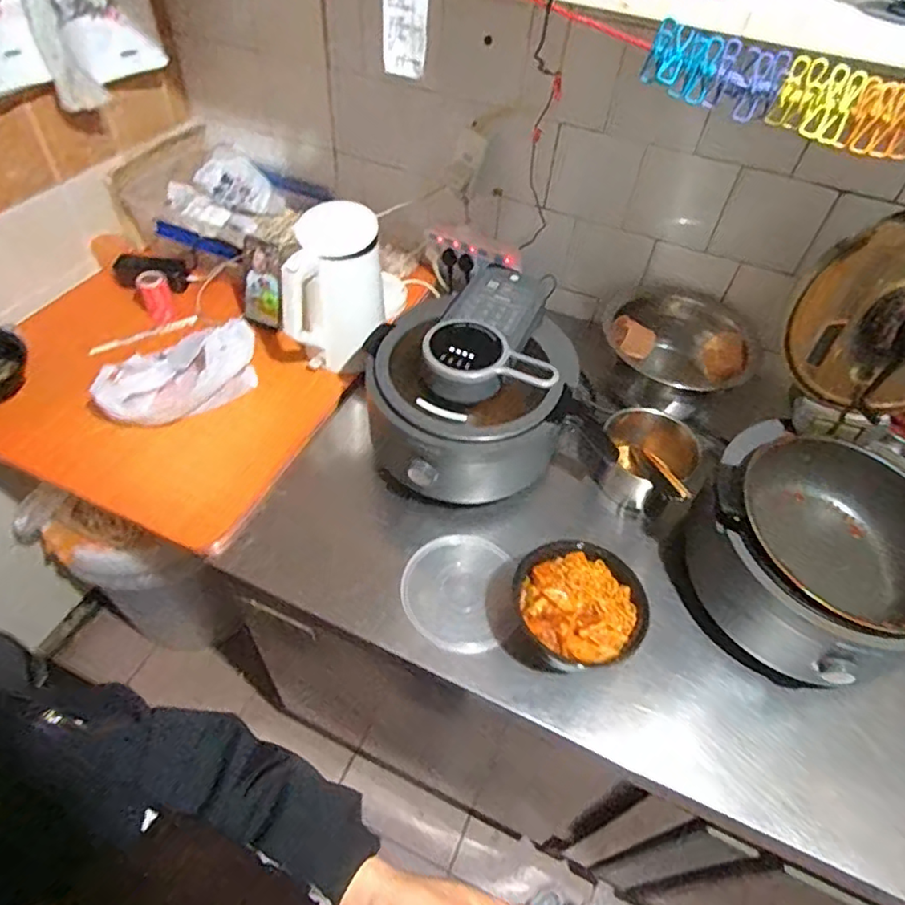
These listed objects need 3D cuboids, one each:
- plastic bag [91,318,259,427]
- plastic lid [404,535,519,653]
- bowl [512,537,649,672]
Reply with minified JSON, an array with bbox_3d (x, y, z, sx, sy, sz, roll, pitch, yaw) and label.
[{"bbox_3d":[-0.434,-0.131,0.961,0.243,0.138,0.125,-23,55,-8],"label":"plastic bag"},{"bbox_3d":[0.009,0.197,0.836,0.153,0.009,0.169,-1,60,3],"label":"plastic lid"},{"bbox_3d":[0.163,0.210,0.781,0.160,0.092,0.165,3,49,-3],"label":"bowl"}]

